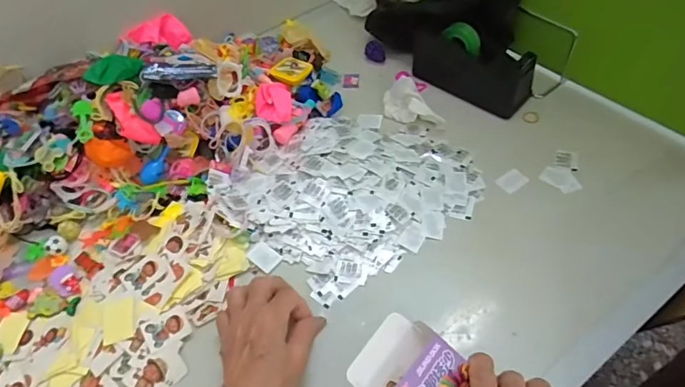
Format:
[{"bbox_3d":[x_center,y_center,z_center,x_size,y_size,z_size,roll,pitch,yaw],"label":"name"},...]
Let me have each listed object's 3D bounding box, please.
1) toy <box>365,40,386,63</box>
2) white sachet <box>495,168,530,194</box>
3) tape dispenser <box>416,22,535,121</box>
[{"bbox_3d":[0.048,-0.203,0.660,0.018,0.019,0.032,-40,62,-22],"label":"toy"},{"bbox_3d":[0.190,-0.014,0.511,0.032,0.004,0.023,-31,59,-18],"label":"white sachet"},{"bbox_3d":[0.159,-0.163,0.581,0.159,0.071,0.056,31,62,22],"label":"tape dispenser"}]

